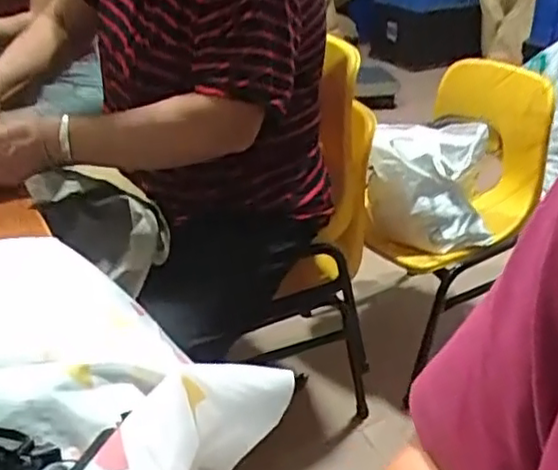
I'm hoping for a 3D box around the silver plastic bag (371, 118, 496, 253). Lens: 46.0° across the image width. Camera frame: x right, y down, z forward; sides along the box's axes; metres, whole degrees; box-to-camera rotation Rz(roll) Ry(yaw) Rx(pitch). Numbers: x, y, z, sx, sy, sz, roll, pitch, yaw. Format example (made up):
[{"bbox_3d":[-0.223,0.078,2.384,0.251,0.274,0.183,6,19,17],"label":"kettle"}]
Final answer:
[{"bbox_3d":[0.291,-0.097,1.260,0.227,0.217,0.168,9,31,15],"label":"silver plastic bag"}]

